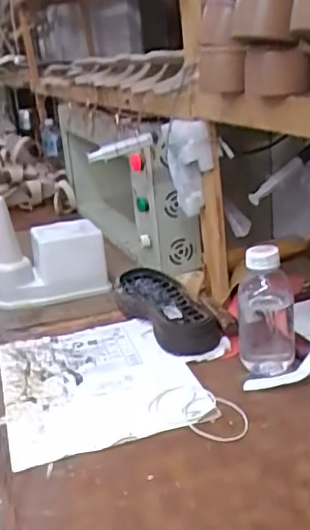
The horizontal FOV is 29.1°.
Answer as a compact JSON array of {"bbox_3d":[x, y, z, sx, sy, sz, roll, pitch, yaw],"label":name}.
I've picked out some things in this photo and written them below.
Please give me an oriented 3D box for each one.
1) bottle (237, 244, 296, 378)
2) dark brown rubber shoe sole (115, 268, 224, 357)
[{"bbox_3d":[0.140,0.048,0.756,0.068,0.160,0.081,0,21,17],"label":"bottle"},{"bbox_3d":[0.015,0.068,0.920,0.096,0.037,0.272,-14,22,-19],"label":"dark brown rubber shoe sole"}]

